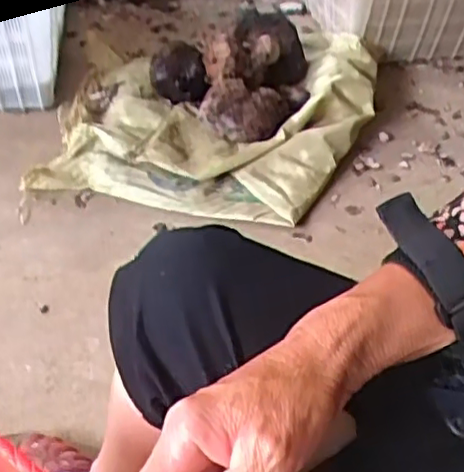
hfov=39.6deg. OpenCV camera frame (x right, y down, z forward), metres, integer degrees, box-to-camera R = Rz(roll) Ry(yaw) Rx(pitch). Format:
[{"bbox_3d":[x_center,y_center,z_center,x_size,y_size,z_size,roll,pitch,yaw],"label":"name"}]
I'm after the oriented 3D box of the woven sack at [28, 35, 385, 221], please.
[{"bbox_3d":[-0.034,-0.237,1.205,0.592,0.116,0.509,3,43,-1],"label":"woven sack"}]

